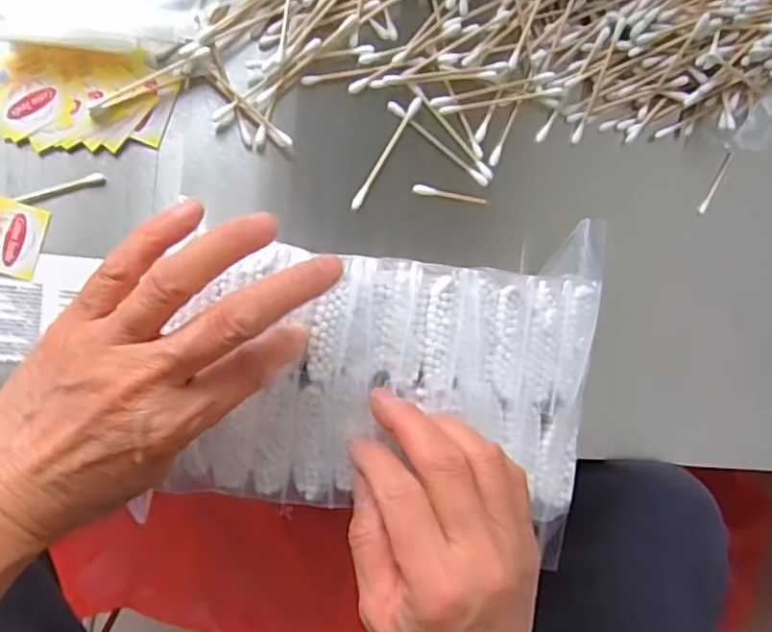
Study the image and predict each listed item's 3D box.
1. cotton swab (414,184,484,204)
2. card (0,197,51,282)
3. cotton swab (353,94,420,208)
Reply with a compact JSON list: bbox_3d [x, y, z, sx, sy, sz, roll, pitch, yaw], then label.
[{"bbox_3d":[0.038,-0.072,0.397,0.044,0.004,0.006,7,90,-8],"label":"cotton swab"},{"bbox_3d":[-0.210,-0.044,0.370,0.042,0.005,0.040,15,89,-8],"label":"card"},{"bbox_3d":[0.000,-0.094,0.393,0.006,0.005,0.073,31,87,-8],"label":"cotton swab"}]

